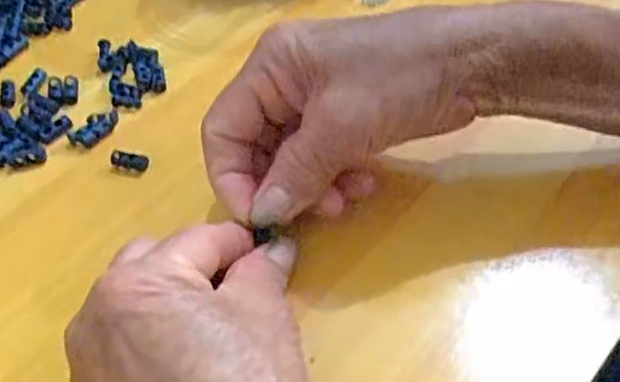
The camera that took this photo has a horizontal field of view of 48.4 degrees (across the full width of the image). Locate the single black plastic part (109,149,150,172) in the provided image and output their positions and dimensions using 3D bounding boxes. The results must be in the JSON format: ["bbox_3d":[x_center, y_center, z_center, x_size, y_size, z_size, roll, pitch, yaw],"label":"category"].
[{"bbox_3d":[-0.092,-0.016,0.348,0.020,0.006,0.008,4,49,10],"label":"single black plastic part"}]

